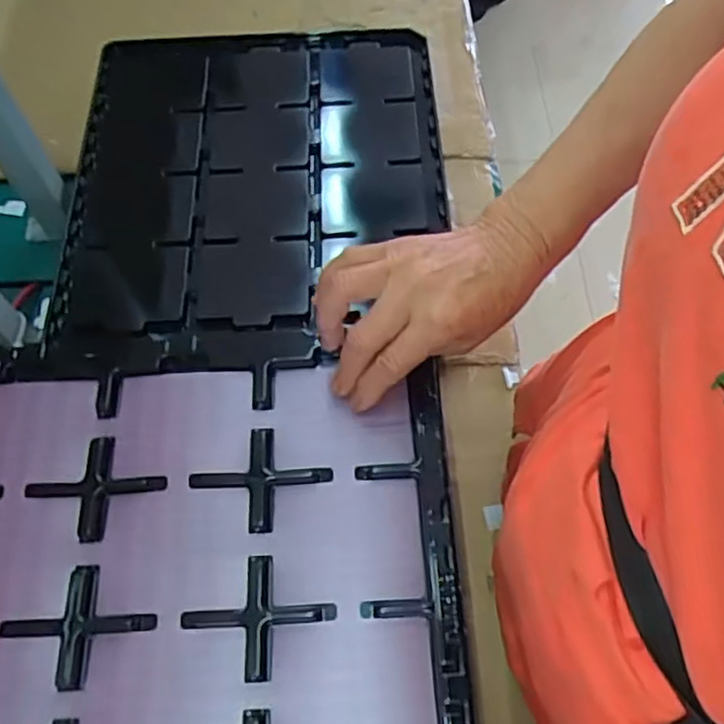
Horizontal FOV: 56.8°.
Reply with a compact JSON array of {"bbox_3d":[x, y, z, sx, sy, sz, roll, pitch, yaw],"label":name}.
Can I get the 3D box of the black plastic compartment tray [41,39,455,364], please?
[{"bbox_3d":[-0.100,-0.163,0.633,0.338,0.061,0.372,-3,62,0],"label":"black plastic compartment tray"}]

